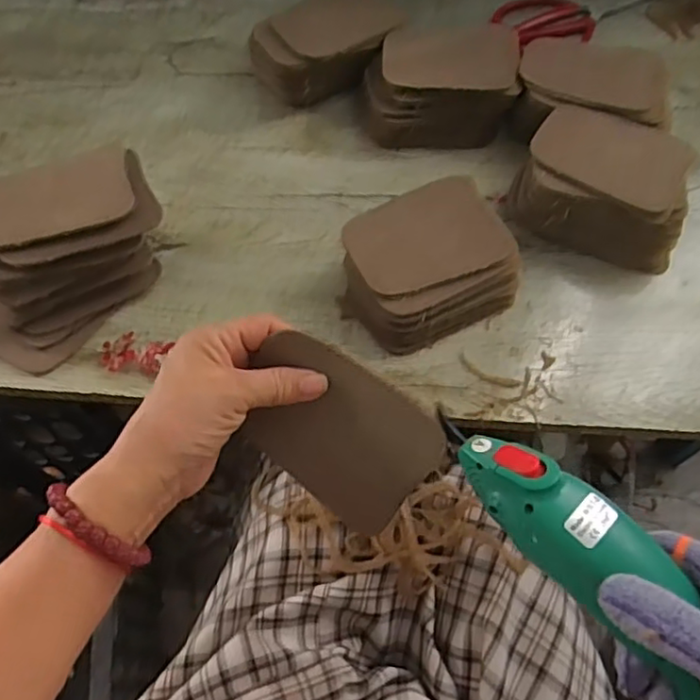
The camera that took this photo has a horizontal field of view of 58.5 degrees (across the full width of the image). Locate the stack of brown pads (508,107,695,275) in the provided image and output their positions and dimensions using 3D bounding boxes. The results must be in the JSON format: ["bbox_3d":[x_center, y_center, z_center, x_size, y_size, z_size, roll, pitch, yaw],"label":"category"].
[{"bbox_3d":[0.212,-0.137,0.528,0.138,0.063,0.105,20,63,12],"label":"stack of brown pads"}]

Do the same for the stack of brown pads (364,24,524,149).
[{"bbox_3d":[0.086,-0.251,0.596,0.142,0.058,0.107,-3,60,-1],"label":"stack of brown pads"}]

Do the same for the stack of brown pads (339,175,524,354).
[{"bbox_3d":[0.060,-0.067,0.497,0.129,0.051,0.106,-27,63,-13],"label":"stack of brown pads"}]

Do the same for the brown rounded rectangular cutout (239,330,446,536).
[{"bbox_3d":[-0.010,0.047,0.353,0.108,0.005,0.080,34,110,11],"label":"brown rounded rectangular cutout"}]

